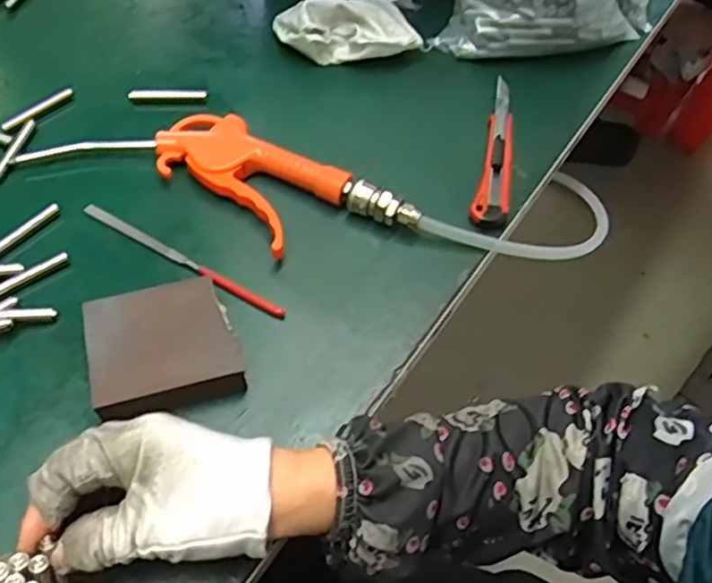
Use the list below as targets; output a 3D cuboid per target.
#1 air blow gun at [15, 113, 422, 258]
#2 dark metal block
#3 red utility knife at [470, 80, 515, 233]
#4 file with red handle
[{"bbox_3d":[-0.091,-0.080,0.456,0.260,0.026,0.089,25,59,12],"label":"air blow gun"},{"bbox_3d":[-0.110,0.033,0.381,0.077,0.026,0.075,-15,59,-14],"label":"dark metal block"},{"bbox_3d":[0.108,-0.107,0.491,0.024,0.010,0.149,14,57,5],"label":"red utility knife"},{"bbox_3d":[-0.113,-0.021,0.428,0.156,0.005,0.009,29,59,14],"label":"file with red handle"}]

